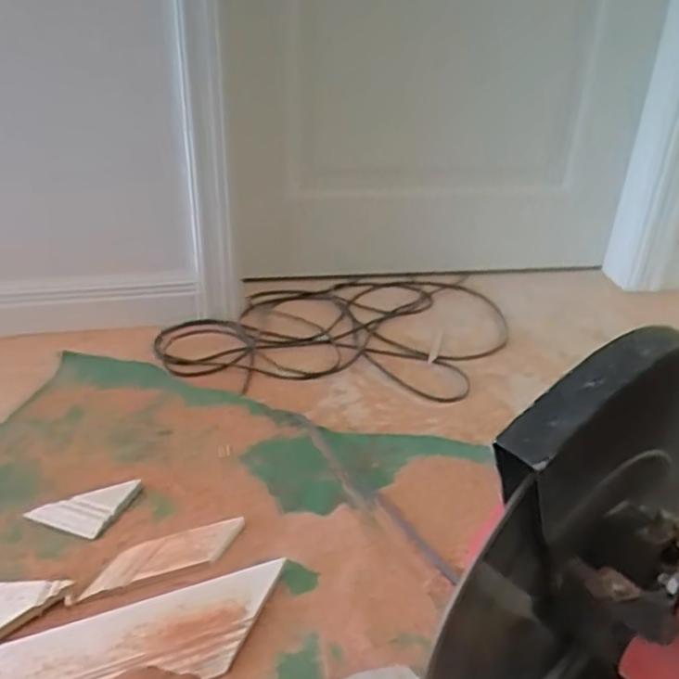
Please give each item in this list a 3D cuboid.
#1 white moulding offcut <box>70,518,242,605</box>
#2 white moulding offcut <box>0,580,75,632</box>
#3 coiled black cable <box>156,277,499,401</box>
[{"bbox_3d":[-0.193,0.240,0.740,0.178,0.016,0.060,-11,34,-20],"label":"white moulding offcut"},{"bbox_3d":[-0.336,0.270,0.679,0.109,0.020,0.054,-26,41,-37],"label":"white moulding offcut"},{"bbox_3d":[0.014,-0.005,1.161,0.616,0.019,0.393,-6,32,-13],"label":"coiled black cable"}]

